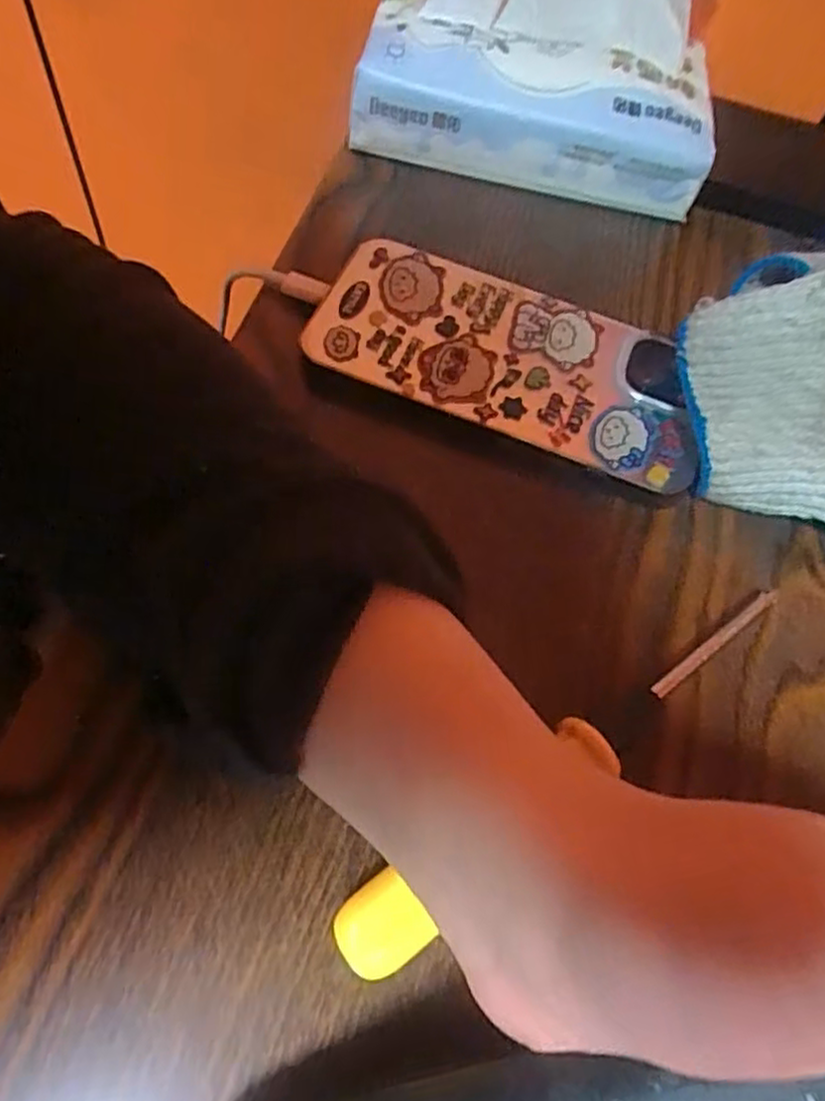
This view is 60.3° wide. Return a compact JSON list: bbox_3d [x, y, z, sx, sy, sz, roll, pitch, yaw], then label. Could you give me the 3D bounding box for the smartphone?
[{"bbox_3d":[0.036,-0.071,0.249,0.136,0.011,0.065,21,61,3],"label":"smartphone"}]

